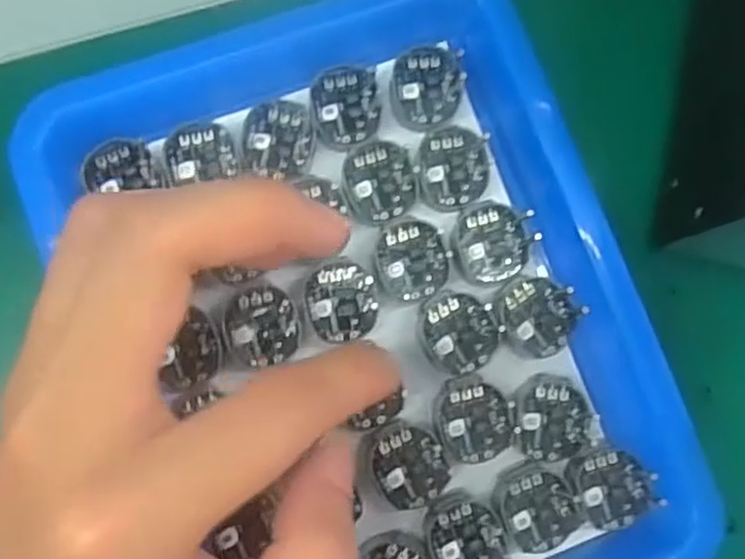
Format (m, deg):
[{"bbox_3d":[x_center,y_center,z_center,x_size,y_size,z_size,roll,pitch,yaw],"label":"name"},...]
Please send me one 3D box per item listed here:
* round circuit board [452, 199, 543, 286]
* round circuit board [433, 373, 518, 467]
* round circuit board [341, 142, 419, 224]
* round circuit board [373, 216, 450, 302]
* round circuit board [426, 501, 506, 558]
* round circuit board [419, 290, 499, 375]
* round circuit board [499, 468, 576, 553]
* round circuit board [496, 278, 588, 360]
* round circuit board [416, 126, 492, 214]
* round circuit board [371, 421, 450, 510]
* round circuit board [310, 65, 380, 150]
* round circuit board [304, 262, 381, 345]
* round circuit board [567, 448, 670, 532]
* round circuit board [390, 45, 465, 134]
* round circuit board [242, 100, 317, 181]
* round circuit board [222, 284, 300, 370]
[{"bbox_3d":[0.042,-0.013,0.253,0.028,0.004,0.028,-5,80,-4],"label":"round circuit board"},{"bbox_3d":[0.034,0.046,0.244,0.026,0.004,0.028,1,80,-3],"label":"round circuit board"},{"bbox_3d":[0.003,-0.033,0.252,0.025,0.004,0.027,1,80,-3],"label":"round circuit board"},{"bbox_3d":[0.013,-0.007,0.250,0.024,0.004,0.028,-6,80,-4],"label":"round circuit board"},{"bbox_3d":[0.030,0.085,0.238,0.024,0.004,0.024,1,80,-3],"label":"round circuit board"},{"bbox_3d":[0.029,0.018,0.248,0.026,0.004,0.027,1,80,-3],"label":"round circuit board"},{"bbox_3d":[0.054,0.075,0.241,0.024,0.004,0.026,1,80,-3],"label":"round circuit board"},{"bbox_3d":[0.056,0.013,0.250,0.026,0.005,0.026,1,80,-3],"label":"round circuit board"},{"bbox_3d":[0.028,-0.039,0.256,0.025,0.004,0.029,-3,80,-4],"label":"round circuit board"},{"bbox_3d":[0.012,0.060,0.241,0.025,0.004,0.027,1,80,-3],"label":"round circuit board"},{"bbox_3d":[-0.009,-0.060,0.256,0.023,0.005,0.029,-7,80,-4],"label":"round circuit board"},{"bbox_3d":[-0.010,0.008,0.248,0.024,0.006,0.026,1,80,-3],"label":"round circuit board"},{"bbox_3d":[0.080,0.069,0.245,0.026,0.004,0.025,1,80,-3],"label":"round circuit board"},{"bbox_3d":[0.020,-0.067,0.260,0.026,0.004,0.029,-5,80,-4],"label":"round circuit board"},{"bbox_3d":[-0.032,-0.049,0.253,0.024,0.004,0.027,10,80,-1],"label":"round circuit board"},{"bbox_3d":[-0.036,0.015,0.243,0.023,0.004,0.028,-10,81,-5],"label":"round circuit board"}]

